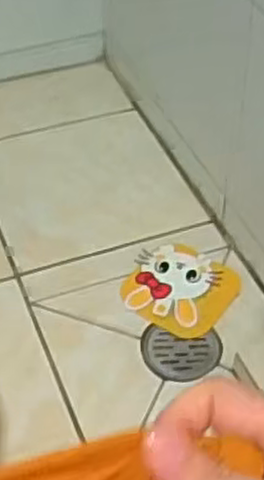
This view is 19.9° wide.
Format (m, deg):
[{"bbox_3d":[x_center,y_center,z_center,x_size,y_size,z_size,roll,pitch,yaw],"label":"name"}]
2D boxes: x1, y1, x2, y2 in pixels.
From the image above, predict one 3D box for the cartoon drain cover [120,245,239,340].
[{"bbox_3d":[0.064,0.065,1.056,0.142,0.007,0.141,26,51,23],"label":"cartoon drain cover"}]

